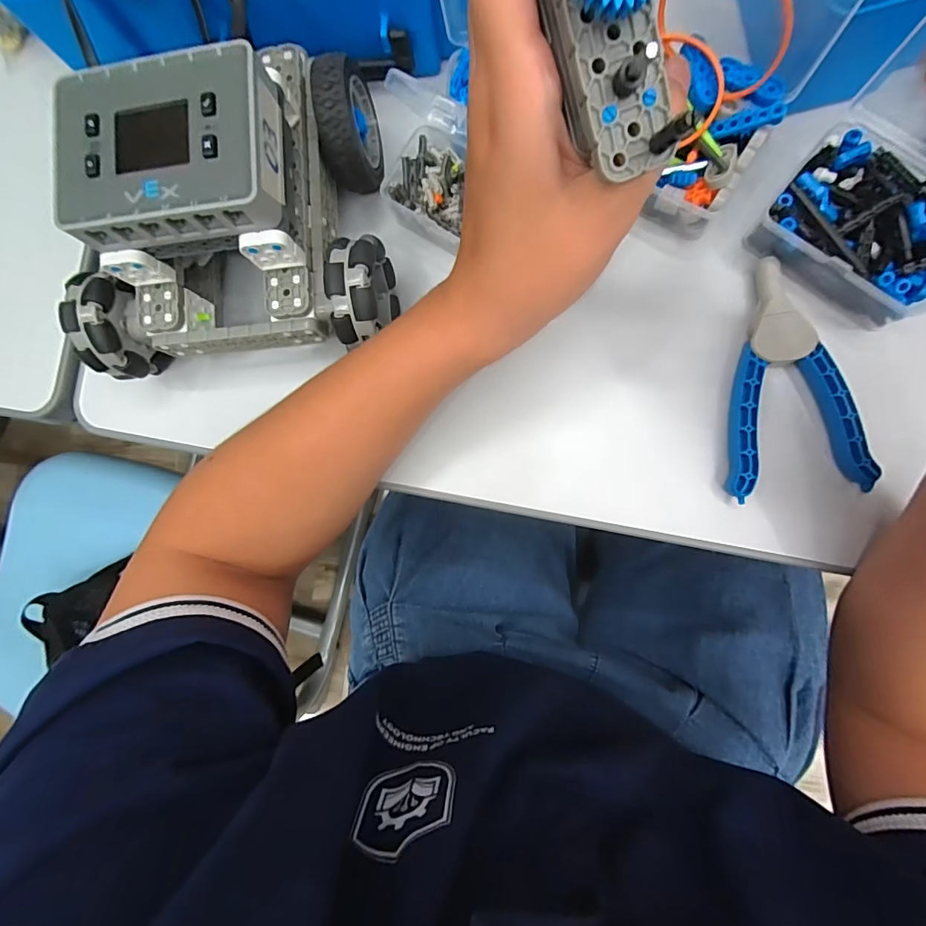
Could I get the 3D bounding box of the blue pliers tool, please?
[{"bbox_3d":[0.176,-0.046,0.253,0.068,0.018,0.127,-8,85,6],"label":"blue pliers tool"}]

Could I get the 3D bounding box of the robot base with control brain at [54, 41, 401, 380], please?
[{"bbox_3d":[-0.133,-0.135,0.249,0.169,0.100,0.148,-7,85,6],"label":"robot base with control brain"}]

